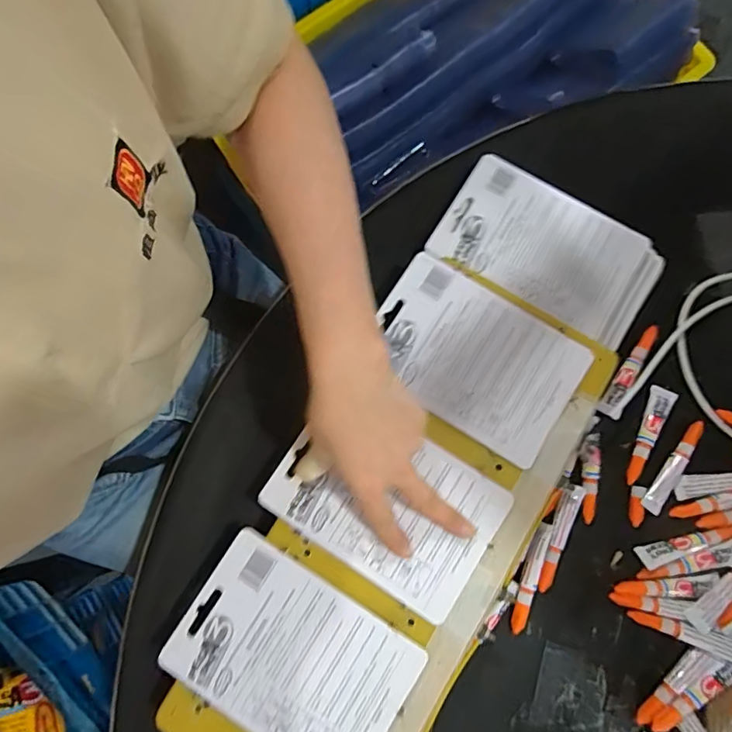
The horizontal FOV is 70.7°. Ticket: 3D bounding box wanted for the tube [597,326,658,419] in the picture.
[{"bbox_3d":[0.224,0.003,0.440,0.018,0.006,0.089,29,81,6],"label":"tube"}]

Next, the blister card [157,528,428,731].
[{"bbox_3d":[-0.053,0.210,0.371,0.163,0.005,0.111,33,81,7],"label":"blister card"}]

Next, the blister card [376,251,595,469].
[{"bbox_3d":[0.085,-0.008,0.412,0.161,0.004,0.111,32,81,7],"label":"blister card"}]

